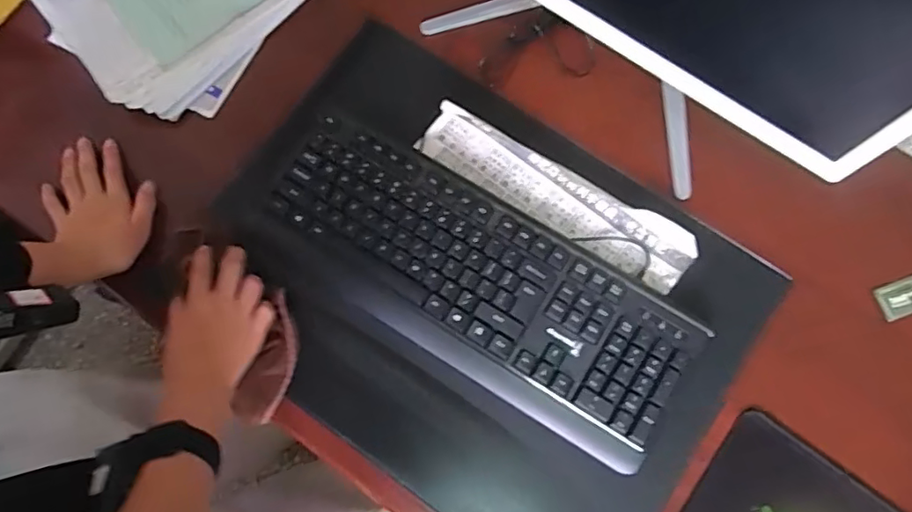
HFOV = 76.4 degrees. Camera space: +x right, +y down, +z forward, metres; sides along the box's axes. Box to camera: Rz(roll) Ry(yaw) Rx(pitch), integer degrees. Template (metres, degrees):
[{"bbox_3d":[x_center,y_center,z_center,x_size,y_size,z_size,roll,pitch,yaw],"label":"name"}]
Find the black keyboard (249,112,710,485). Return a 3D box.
[{"bbox_3d":[0.013,0.022,0.564,0.429,0.028,0.148,31,79,8],"label":"black keyboard"}]

